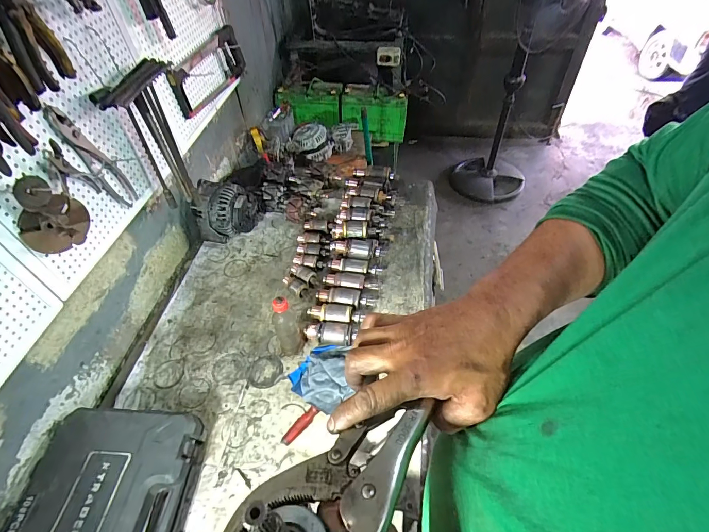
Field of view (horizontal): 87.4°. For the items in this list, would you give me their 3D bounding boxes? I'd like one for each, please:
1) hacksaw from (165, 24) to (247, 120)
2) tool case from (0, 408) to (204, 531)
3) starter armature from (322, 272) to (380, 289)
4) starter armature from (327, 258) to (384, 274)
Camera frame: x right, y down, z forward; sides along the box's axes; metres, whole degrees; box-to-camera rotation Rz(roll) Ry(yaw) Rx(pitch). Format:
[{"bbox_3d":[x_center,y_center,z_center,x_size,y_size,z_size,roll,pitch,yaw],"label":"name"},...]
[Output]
[{"bbox_3d":[-0.429,-0.582,1.118,0.047,0.154,0.409,6,49,7],"label":"hacksaw"},{"bbox_3d":[-0.463,0.451,0.648,0.303,0.085,0.366,2,49,4],"label":"tool case"},{"bbox_3d":[-0.012,0.049,1.012,0.153,0.035,0.051,6,49,7],"label":"starter armature"},{"bbox_3d":[-0.001,0.008,1.045,0.150,0.046,0.042,7,49,8],"label":"starter armature"}]

